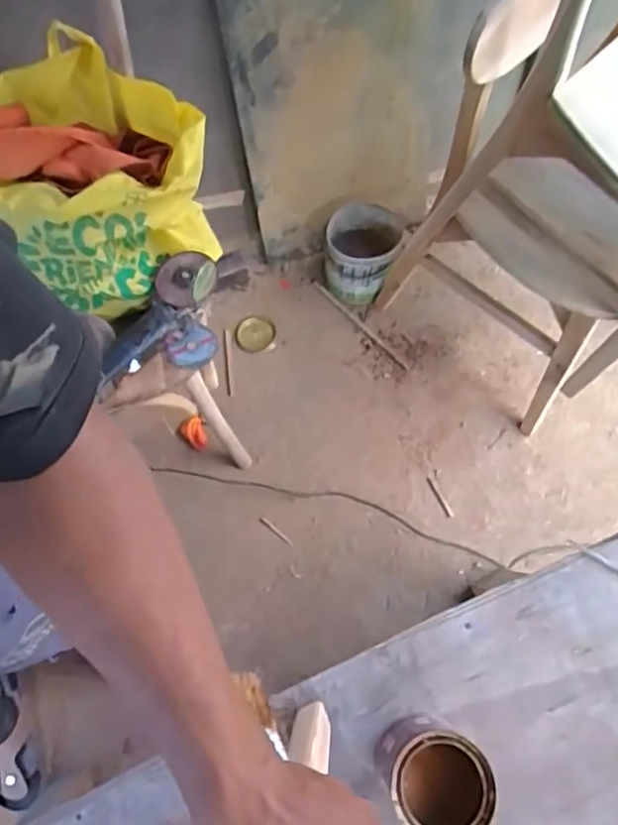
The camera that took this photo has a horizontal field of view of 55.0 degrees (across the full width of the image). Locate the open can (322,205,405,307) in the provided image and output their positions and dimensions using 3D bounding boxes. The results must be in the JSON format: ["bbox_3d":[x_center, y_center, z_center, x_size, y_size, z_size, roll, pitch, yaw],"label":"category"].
[{"bbox_3d":[0.134,-0.391,1.492,0.177,0.184,0.185,0,68,-1],"label":"open can"}]

